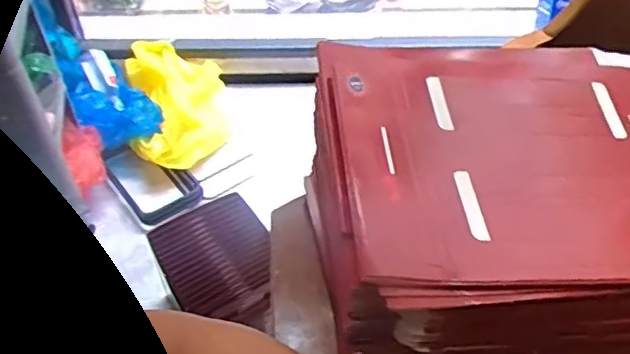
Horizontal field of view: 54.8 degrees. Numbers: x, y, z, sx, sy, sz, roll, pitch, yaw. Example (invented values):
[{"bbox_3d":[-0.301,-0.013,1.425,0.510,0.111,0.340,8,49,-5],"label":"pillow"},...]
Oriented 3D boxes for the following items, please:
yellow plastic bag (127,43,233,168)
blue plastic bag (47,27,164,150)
[{"bbox_3d":[-0.353,-0.193,1.578,0.237,0.149,0.359,-9,51,-9],"label":"yellow plastic bag"},{"bbox_3d":[-0.542,-0.218,1.539,0.354,0.118,0.172,47,61,6],"label":"blue plastic bag"}]

